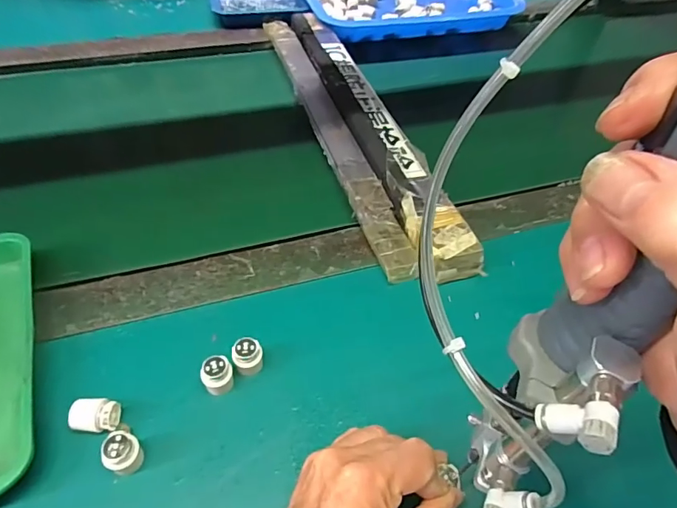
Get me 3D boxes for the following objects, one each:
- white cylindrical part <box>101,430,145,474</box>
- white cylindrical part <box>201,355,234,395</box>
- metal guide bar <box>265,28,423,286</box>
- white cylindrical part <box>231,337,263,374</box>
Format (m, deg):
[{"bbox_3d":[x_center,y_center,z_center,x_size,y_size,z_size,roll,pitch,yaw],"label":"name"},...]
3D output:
[{"bbox_3d":[-0.136,0.126,0.296,0.018,0.028,0.021,30,53,21],"label":"white cylindrical part"},{"bbox_3d":[-0.086,0.087,0.334,0.020,0.028,0.018,-17,52,-18],"label":"white cylindrical part"},{"bbox_3d":[-0.017,-0.165,0.561,0.036,0.017,0.503,-14,51,-11],"label":"metal guide bar"},{"bbox_3d":[-0.067,0.077,0.346,0.021,0.029,0.018,-20,53,-20],"label":"white cylindrical part"}]

